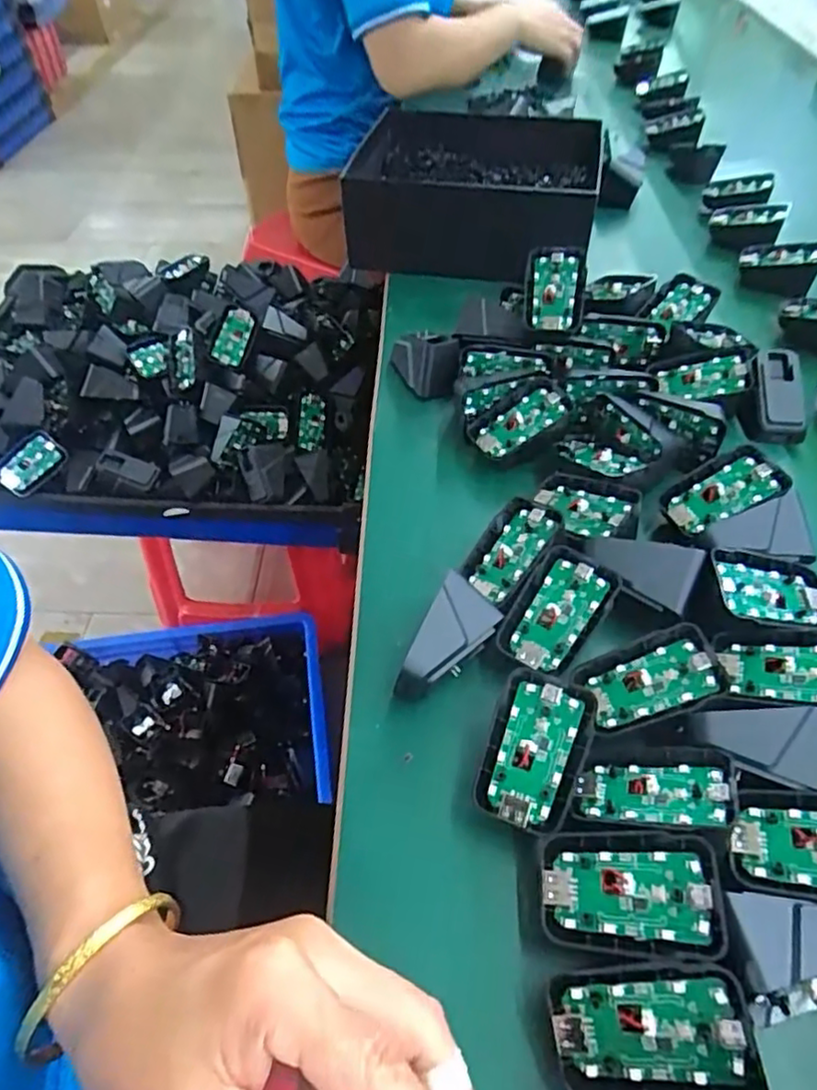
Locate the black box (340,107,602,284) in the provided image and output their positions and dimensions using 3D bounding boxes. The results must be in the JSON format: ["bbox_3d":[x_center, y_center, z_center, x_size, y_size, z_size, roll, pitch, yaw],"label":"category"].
[{"bbox_3d":[0.063,-0.361,0.663,0.232,0.098,0.201,15,53,11],"label":"black box"}]

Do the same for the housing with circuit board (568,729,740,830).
[{"bbox_3d":[0.115,0.120,0.299,0.066,0.034,0.044,-8,30,25],"label":"housing with circuit board"}]

